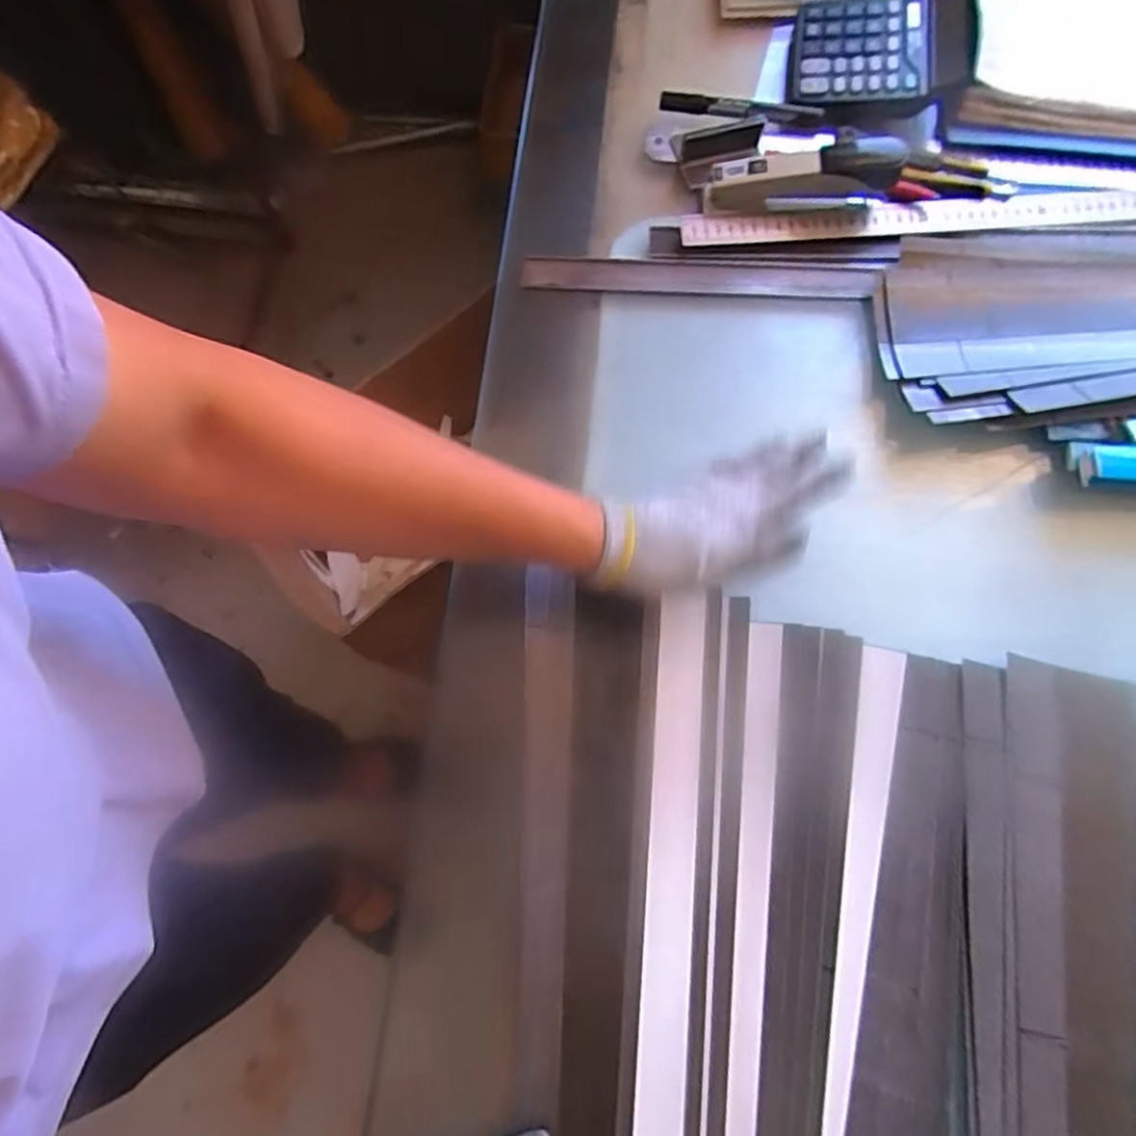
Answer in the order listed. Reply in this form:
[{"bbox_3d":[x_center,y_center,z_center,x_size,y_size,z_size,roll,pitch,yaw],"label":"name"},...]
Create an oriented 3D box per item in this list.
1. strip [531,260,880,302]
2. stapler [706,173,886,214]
[{"bbox_3d":[0.108,-0.236,0.541,0.286,0.008,0.028,2,83,-2],"label":"strip"},{"bbox_3d":[0.187,-0.304,0.543,0.144,0.030,0.017,1,75,1],"label":"stapler"}]

